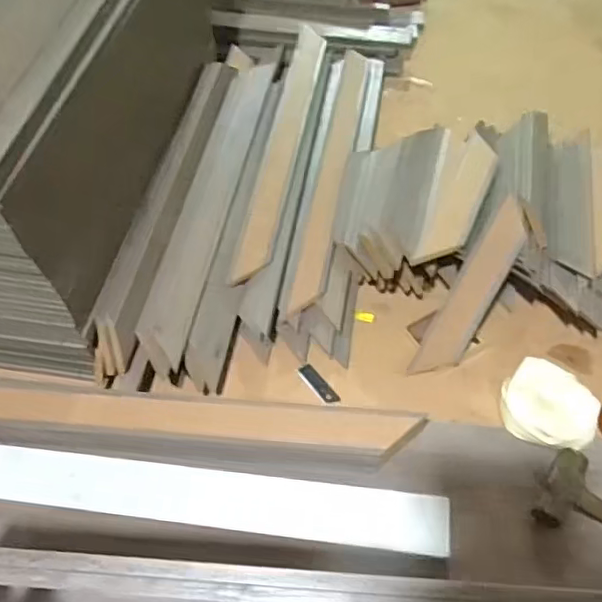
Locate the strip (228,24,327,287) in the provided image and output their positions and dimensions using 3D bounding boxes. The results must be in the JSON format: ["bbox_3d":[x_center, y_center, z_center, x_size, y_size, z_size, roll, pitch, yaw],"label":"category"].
[{"bbox_3d":[-0.021,-0.224,0.788,0.042,0.026,0.477,6,57,9],"label":"strip"}]

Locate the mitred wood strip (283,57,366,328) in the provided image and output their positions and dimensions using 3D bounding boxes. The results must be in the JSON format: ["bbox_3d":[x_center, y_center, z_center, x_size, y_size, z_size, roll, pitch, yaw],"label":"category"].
[{"bbox_3d":[0.046,-0.194,0.784,0.044,0.016,0.504,3,56,14],"label":"mitred wood strip"}]

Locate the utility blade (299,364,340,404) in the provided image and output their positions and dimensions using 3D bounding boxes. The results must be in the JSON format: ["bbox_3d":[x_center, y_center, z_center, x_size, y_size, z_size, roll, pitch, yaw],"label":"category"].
[{"bbox_3d":[0.020,0.093,0.634,0.018,0.004,0.055,-33,64,-23],"label":"utility blade"}]

